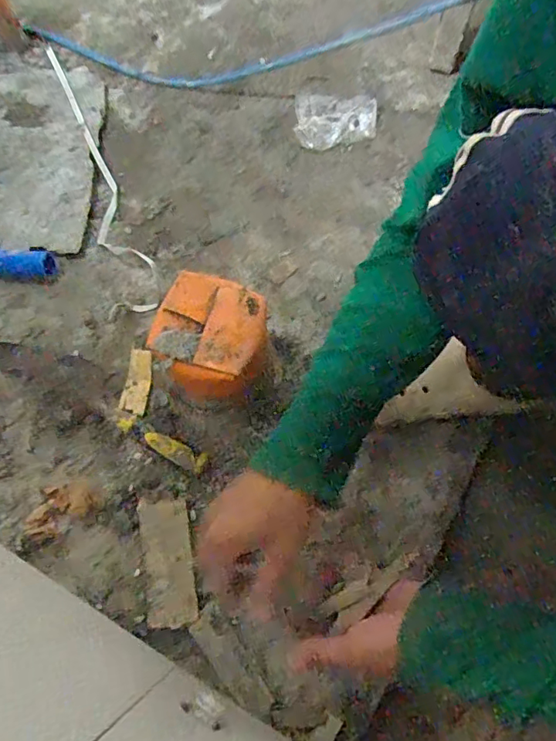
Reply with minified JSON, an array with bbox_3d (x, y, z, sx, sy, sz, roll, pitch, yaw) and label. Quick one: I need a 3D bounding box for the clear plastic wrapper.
[{"bbox_3d":[0.084,-0.370,0.759,0.115,0.017,0.104,3,67,-1],"label":"clear plastic wrapper"}]

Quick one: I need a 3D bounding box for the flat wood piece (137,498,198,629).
[{"bbox_3d":[-0.112,0.194,0.533,0.047,0.016,0.122,-10,68,-6],"label":"flat wood piece"}]

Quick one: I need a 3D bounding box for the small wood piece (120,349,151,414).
[{"bbox_3d":[-0.161,0.012,0.595,0.031,0.004,0.076,2,70,15],"label":"small wood piece"}]

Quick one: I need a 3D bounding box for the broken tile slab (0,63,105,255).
[{"bbox_3d":[-0.412,-0.306,0.714,0.306,0.019,0.320,1,67,-2],"label":"broken tile slab"}]

